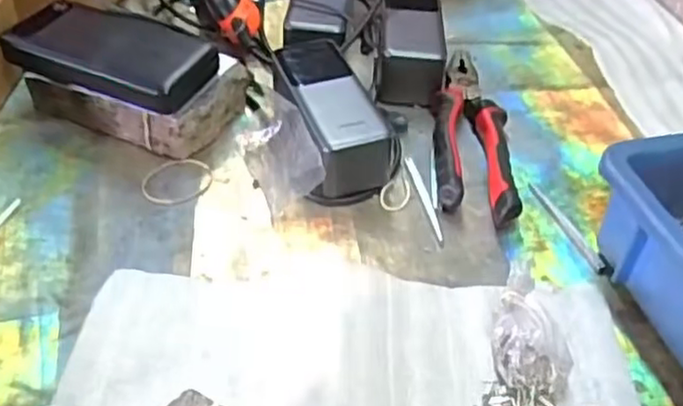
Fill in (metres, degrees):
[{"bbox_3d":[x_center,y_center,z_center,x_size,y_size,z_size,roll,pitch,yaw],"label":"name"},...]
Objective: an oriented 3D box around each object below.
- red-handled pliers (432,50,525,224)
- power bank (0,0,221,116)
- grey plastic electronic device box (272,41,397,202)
[{"bbox_3d":[0.105,-0.062,0.564,0.059,0.023,0.216,7,45,2],"label":"red-handled pliers"},{"bbox_3d":[-0.175,-0.114,0.533,0.148,0.025,0.076,22,47,17],"label":"power bank"},{"bbox_3d":[-0.013,-0.069,0.537,0.055,0.049,0.141,-13,47,-17],"label":"grey plastic electronic device box"}]

